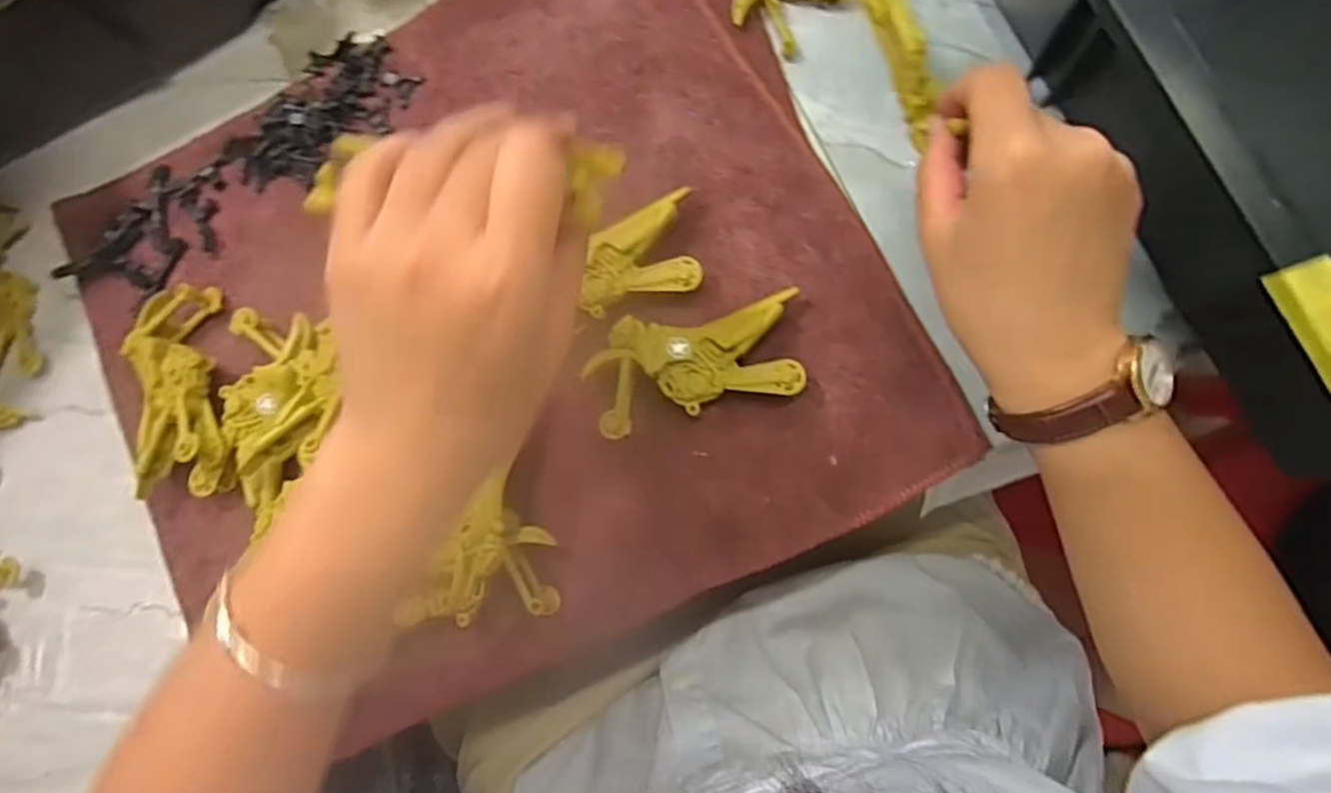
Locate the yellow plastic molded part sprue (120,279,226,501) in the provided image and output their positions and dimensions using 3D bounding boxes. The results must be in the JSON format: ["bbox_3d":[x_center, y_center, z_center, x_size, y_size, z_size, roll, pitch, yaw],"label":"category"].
[{"bbox_3d":[-0.252,-0.003,0.369,0.046,0.028,0.106,-12,82,6],"label":"yellow plastic molded part sprue"}]

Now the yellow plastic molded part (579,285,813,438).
[{"bbox_3d":[0.014,-0.017,0.338,0.098,0.017,0.051,-15,82,6],"label":"yellow plastic molded part"}]

